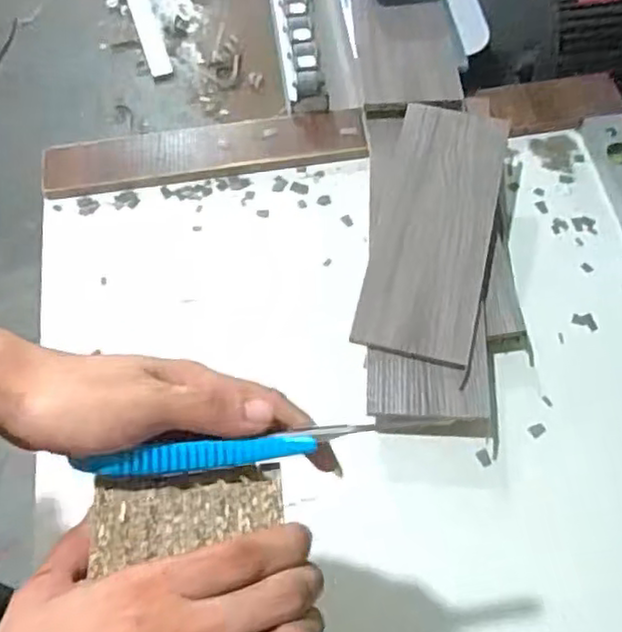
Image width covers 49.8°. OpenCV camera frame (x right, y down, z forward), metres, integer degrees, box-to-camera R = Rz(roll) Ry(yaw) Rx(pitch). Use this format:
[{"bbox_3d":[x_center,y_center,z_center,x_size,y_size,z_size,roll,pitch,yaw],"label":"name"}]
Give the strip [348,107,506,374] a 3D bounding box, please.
[{"bbox_3d":[0.128,-0.095,0.690,0.114,0.021,0.288,9,68,17],"label":"strip"}]

